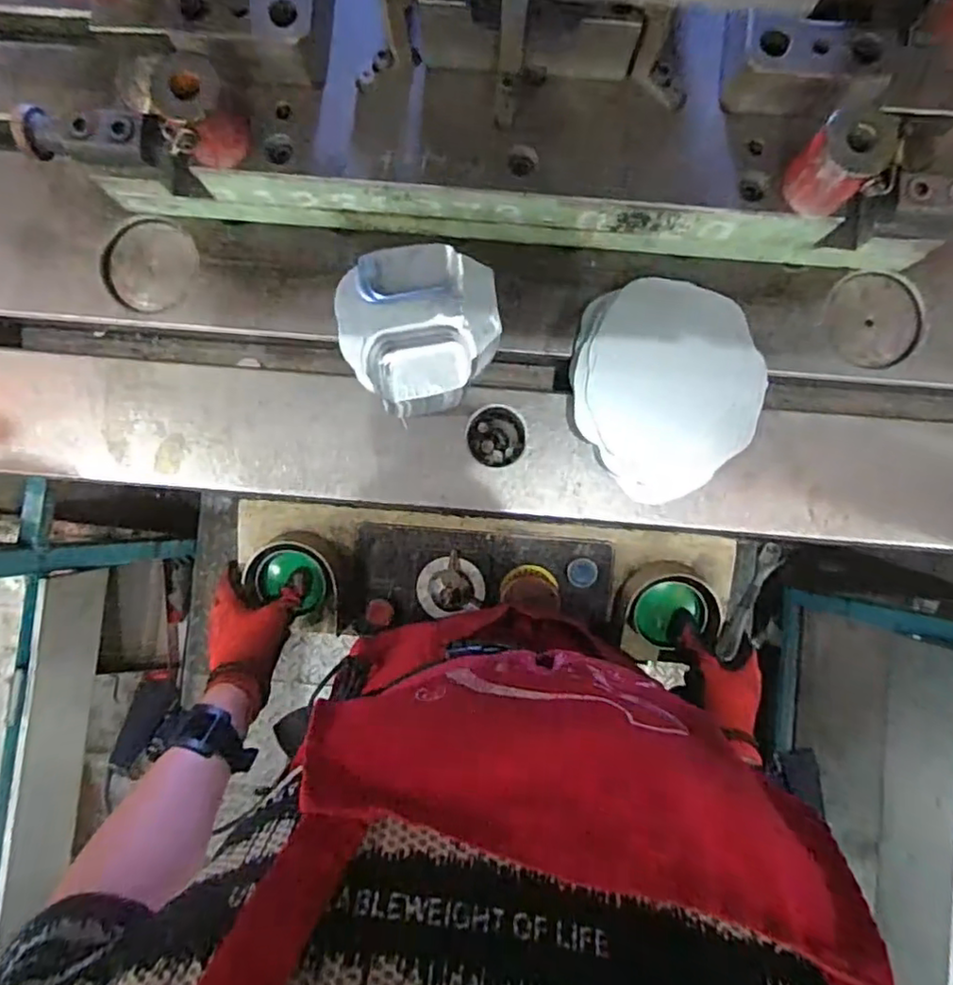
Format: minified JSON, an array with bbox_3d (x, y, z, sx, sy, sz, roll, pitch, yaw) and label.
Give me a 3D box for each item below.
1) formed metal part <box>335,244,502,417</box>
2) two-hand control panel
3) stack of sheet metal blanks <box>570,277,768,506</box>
[{"bbox_3d":[-0.042,-0.123,0.466,0.113,0.034,0.120,-8,87,1],"label":"formed metal part"},{"bbox_3d":[0.004,0.089,0.625,0.485,0.062,0.125,4,89,2],"label":"two-hand control panel"},{"bbox_3d":[0.160,-0.092,0.540,0.152,0.044,0.171,-35,87,-1],"label":"stack of sheet metal blanks"}]

